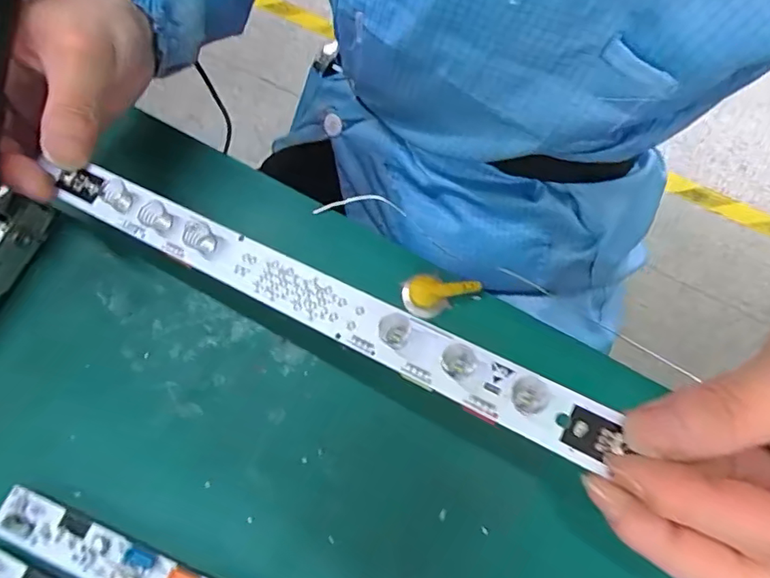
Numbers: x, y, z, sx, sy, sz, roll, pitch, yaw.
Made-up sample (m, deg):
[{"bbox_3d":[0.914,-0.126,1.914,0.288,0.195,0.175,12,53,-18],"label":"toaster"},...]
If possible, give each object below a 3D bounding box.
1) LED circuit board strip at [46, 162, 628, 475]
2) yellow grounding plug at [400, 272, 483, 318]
[{"bbox_3d":[-0.037,-0.001,0.203,0.247,0.008,0.021,24,75,18],"label":"LED circuit board strip"},{"bbox_3d":[0.031,0.003,0.281,0.041,0.014,0.020,-8,71,0],"label":"yellow grounding plug"}]

